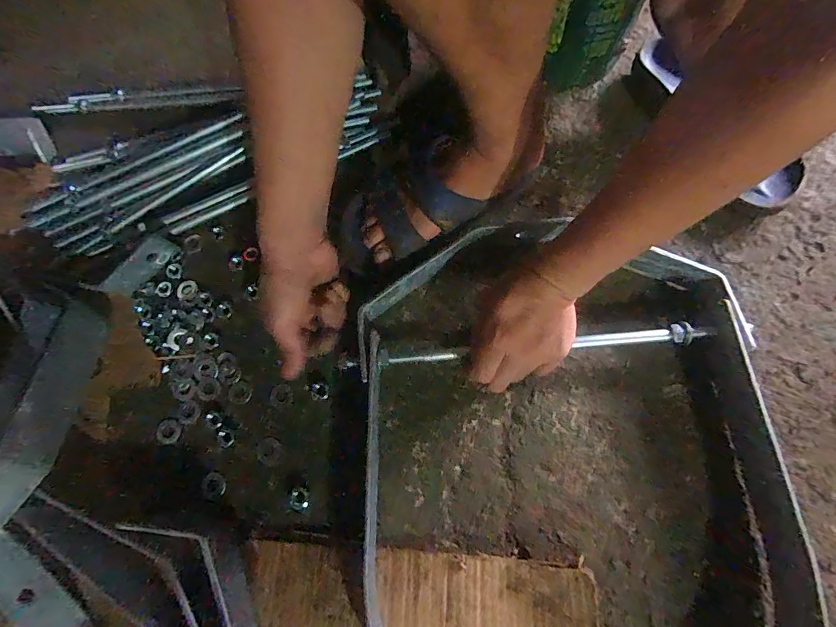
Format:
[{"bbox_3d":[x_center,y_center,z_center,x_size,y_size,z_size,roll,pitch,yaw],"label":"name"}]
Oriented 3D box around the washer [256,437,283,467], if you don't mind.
[{"bbox_3d":[-0.154,0.144,0.411,0.026,0.004,0.027,-1,71,3],"label":"washer"}]

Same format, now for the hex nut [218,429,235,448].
[{"bbox_3d":[-0.201,0.130,0.413,0.015,0.004,0.019,-39,76,-10],"label":"hex nut"}]

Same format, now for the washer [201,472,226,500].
[{"bbox_3d":[-0.204,0.172,0.393,0.025,0.004,0.022,42,68,10],"label":"washer"}]

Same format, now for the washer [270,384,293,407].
[{"bbox_3d":[-0.149,0.089,0.428,0.024,0.004,0.023,-1,71,3],"label":"washer"}]

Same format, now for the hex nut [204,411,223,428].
[{"bbox_3d":[-0.217,0.112,0.420,0.018,0.006,0.016,10,73,5],"label":"hex nut"}]

